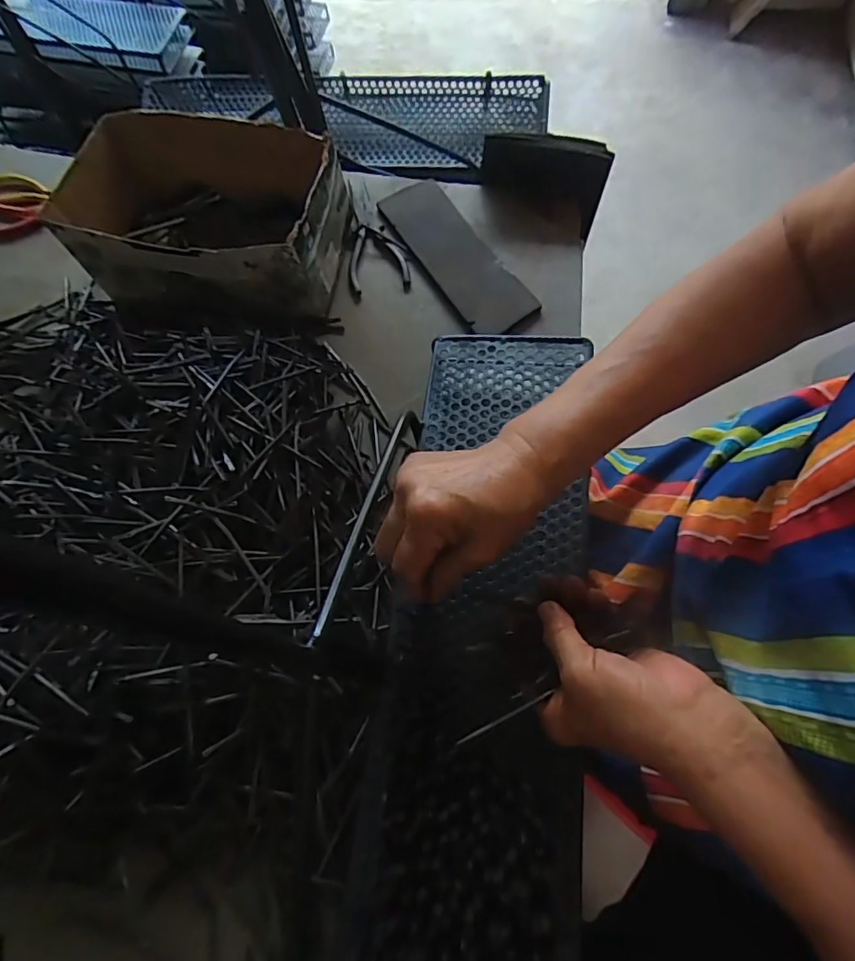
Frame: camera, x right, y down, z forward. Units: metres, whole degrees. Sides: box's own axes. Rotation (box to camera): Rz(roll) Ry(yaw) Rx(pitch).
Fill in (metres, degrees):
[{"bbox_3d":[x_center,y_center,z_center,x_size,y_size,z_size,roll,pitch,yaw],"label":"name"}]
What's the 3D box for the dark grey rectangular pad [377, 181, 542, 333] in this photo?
[{"bbox_3d":[0.030,-0.277,0.628,0.082,0.014,0.254,-28,68,-9],"label":"dark grey rectangular pad"}]

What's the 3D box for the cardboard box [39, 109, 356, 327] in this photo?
[{"bbox_3d":[-0.252,-0.296,0.598,0.294,0.113,0.187,6,67,6],"label":"cardboard box"}]

